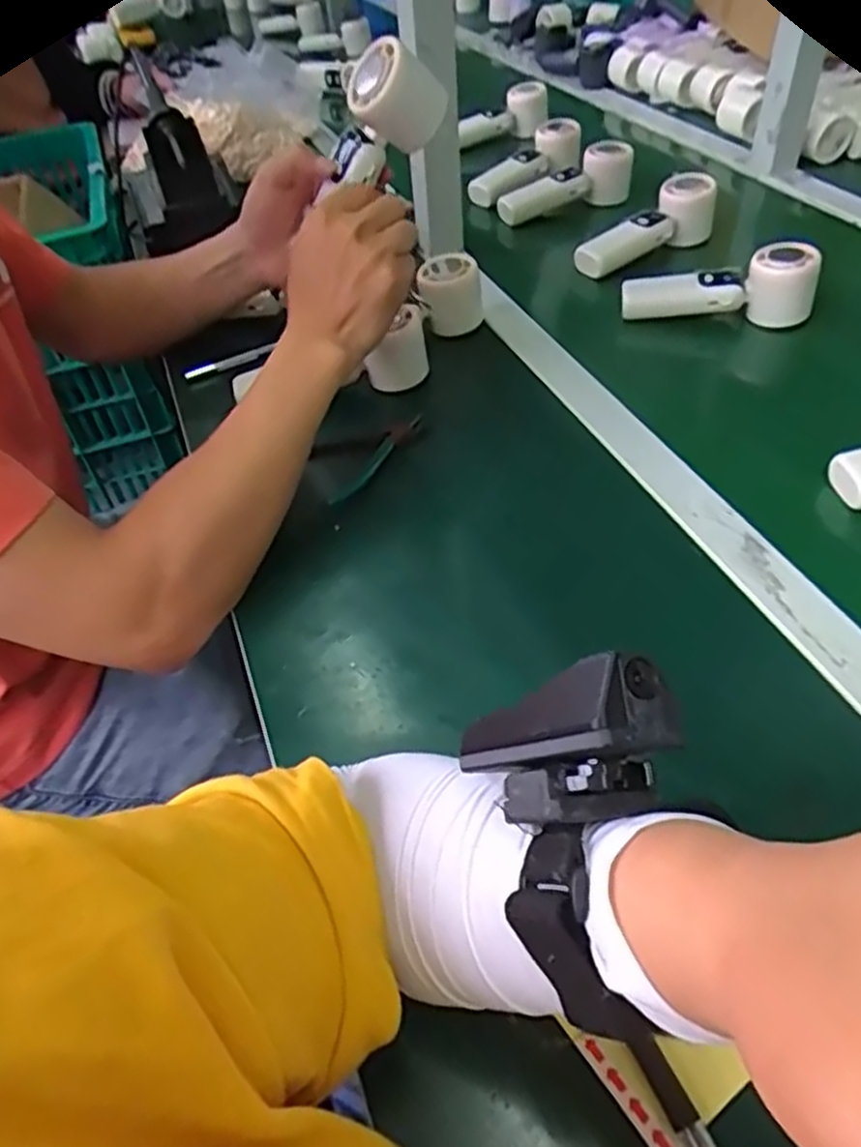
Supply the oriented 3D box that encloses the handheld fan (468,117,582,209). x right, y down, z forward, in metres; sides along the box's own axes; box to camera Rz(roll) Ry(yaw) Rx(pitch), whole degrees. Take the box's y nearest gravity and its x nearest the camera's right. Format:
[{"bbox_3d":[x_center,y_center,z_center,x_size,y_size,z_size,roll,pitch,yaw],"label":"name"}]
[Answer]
[{"bbox_3d":[0.119,-0.501,0.906,0.161,0.058,0.050,-34,52,-25],"label":"handheld fan"}]

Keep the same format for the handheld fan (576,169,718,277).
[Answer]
[{"bbox_3d":[0.225,-0.365,0.766,0.151,0.054,0.045,-28,49,-20],"label":"handheld fan"}]

